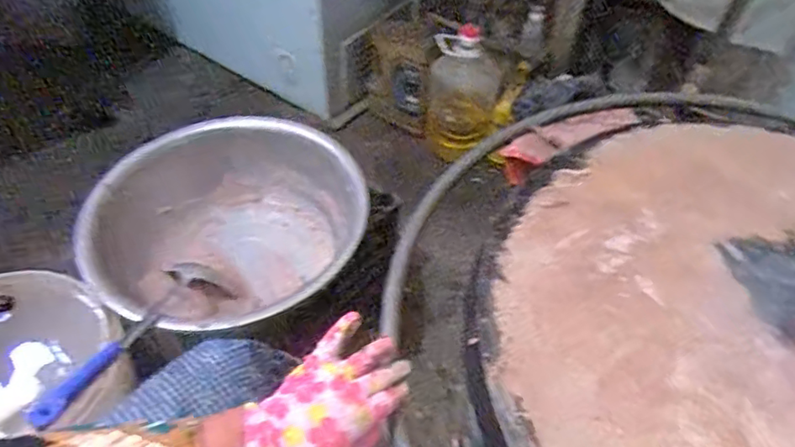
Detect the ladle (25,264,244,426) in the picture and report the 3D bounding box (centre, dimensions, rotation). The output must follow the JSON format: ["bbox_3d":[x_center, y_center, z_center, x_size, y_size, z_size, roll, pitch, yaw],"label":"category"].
[{"bbox_3d":[-0.317,0.131,0.710,0.070,0.059,0.382,10,17,6],"label":"ladle"}]

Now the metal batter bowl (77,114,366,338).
[{"bbox_3d":[-0.277,0.037,0.889,0.365,0.182,0.398,2,47,-2],"label":"metal batter bowl"}]

